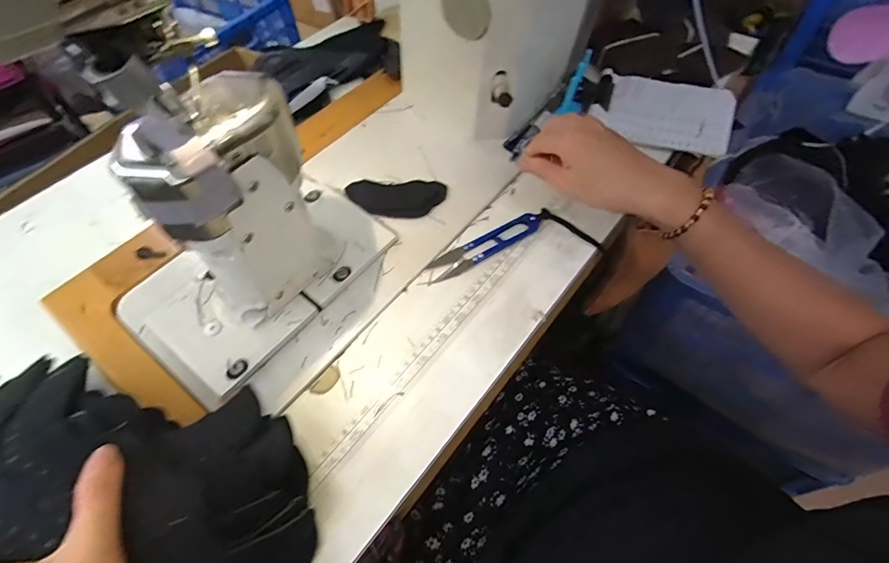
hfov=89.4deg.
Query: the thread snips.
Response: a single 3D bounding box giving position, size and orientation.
[{"bbox_3d":[0.039,-0.034,0.419,0.118,0.006,0.025,-28,58,-15],"label":"thread snips"}]

